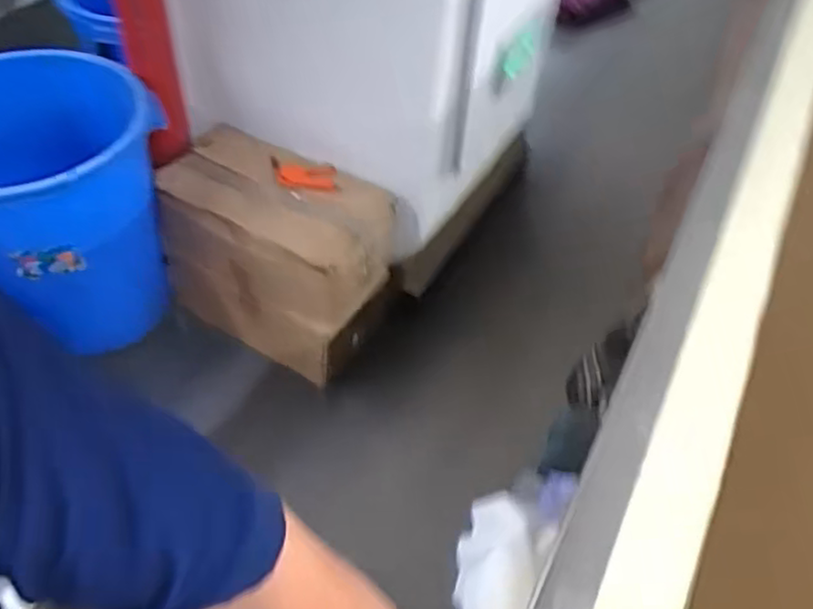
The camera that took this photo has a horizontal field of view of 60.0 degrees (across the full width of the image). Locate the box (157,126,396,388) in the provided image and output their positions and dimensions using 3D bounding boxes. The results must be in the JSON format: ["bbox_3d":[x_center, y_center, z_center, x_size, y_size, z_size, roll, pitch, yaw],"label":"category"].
[{"bbox_3d":[-0.306,-0.119,1.680,0.501,0.378,0.319,19,49,13],"label":"box"}]

